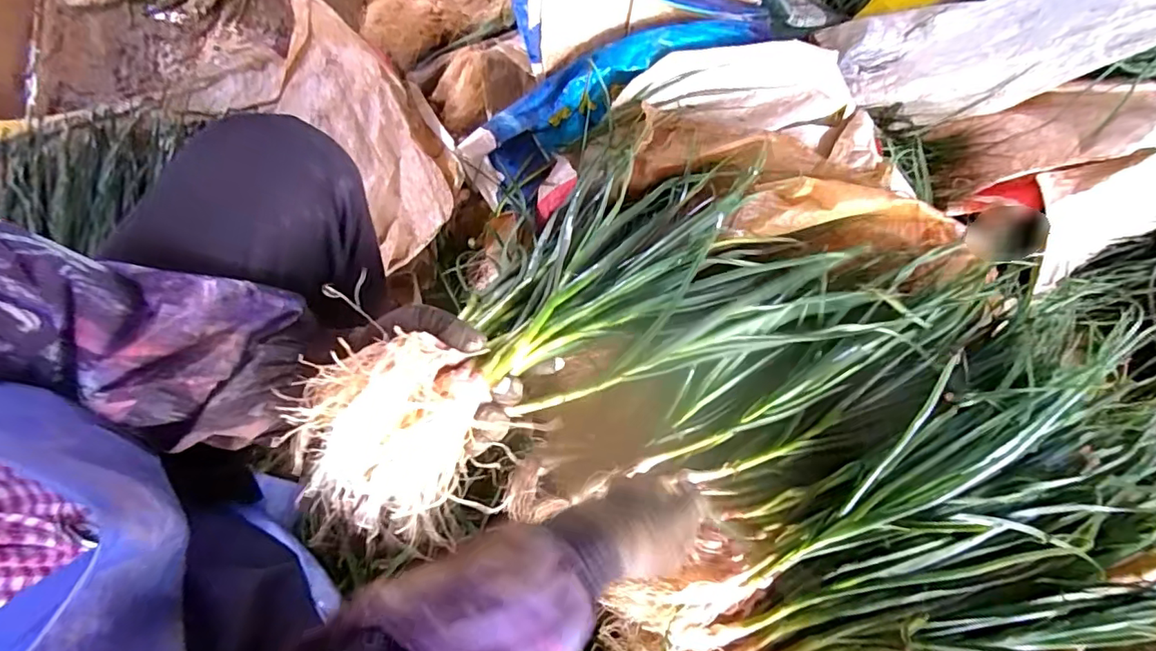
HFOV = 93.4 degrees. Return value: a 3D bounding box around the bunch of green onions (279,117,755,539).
[{"bbox_3d":[-0.027,-0.039,0.456,0.159,0.072,0.446,35,48,13],"label":"bunch of green onions"}]

